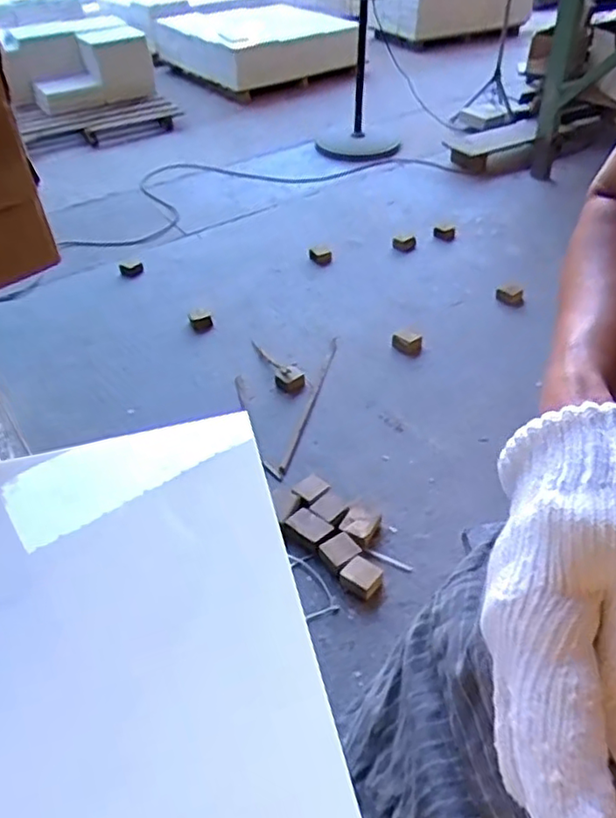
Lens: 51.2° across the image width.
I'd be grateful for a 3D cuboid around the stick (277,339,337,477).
[{"bbox_3d":[0.007,-0.021,1.606,0.019,0.007,0.476,9,43,13],"label":"stick"}]

